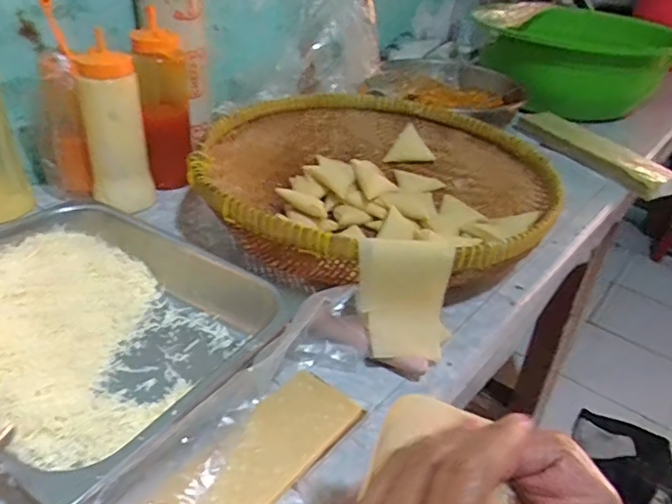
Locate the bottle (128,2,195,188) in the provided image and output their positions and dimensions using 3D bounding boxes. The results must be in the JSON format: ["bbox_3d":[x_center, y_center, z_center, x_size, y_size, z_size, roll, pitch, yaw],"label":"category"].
[{"bbox_3d":[-0.232,-0.191,0.751,0.067,0.205,0.061,-3,34,-11],"label":"bottle"}]

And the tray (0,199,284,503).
[{"bbox_3d":[-0.223,0.055,0.497,0.317,0.052,0.269,22,37,25],"label":"tray"}]

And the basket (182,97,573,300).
[{"bbox_3d":[0.052,-0.083,0.701,0.402,0.096,0.426,3,33,-2],"label":"basket"}]

